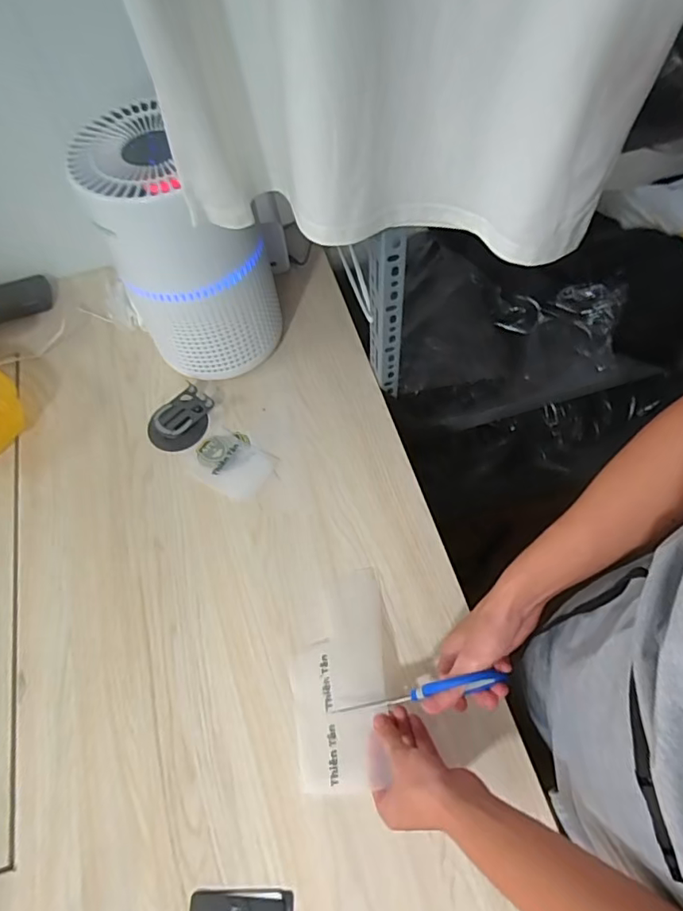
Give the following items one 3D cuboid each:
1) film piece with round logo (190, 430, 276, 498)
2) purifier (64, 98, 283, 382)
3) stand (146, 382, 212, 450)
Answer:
[{"bbox_3d":[-0.152,0.010,0.741,0.109,0.004,0.087,30,65,17],"label":"film piece with round logo"},{"bbox_3d":[-0.197,-0.249,0.713,0.198,0.310,0.164,17,62,11],"label":"purifier"},{"bbox_3d":[-0.230,-0.052,0.770,0.076,0.020,0.098,32,66,18],"label":"stand"}]

